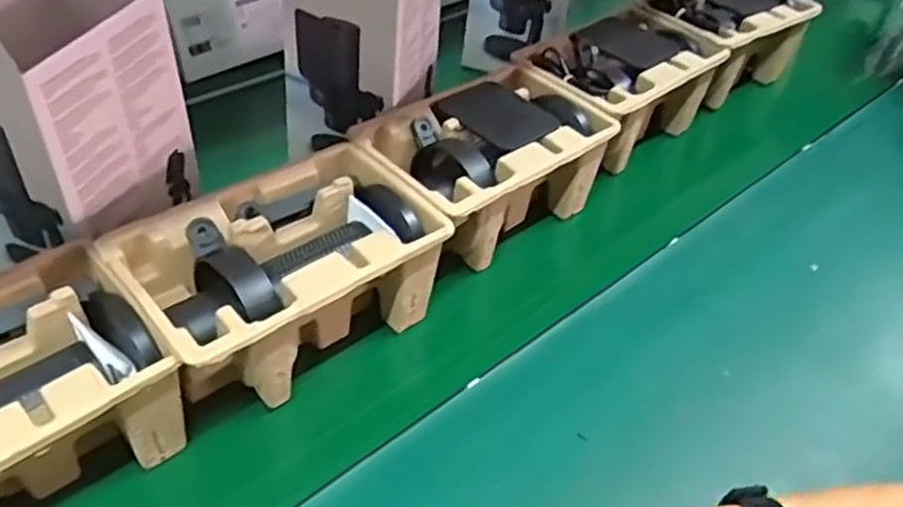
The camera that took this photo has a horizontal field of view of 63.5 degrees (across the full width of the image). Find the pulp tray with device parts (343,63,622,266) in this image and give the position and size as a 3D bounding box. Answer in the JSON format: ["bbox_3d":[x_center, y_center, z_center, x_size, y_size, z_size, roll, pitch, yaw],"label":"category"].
[{"bbox_3d":[0.030,-0.081,0.708,0.227,0.100,0.148,-28,51,-31],"label":"pulp tray with device parts"}]

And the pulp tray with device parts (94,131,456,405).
[{"bbox_3d":[-0.130,0.019,0.578,0.221,0.101,0.147,-29,52,-32],"label":"pulp tray with device parts"}]

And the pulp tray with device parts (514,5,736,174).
[{"bbox_3d":[0.190,-0.187,0.846,0.231,0.105,0.156,-32,53,-33],"label":"pulp tray with device parts"}]

